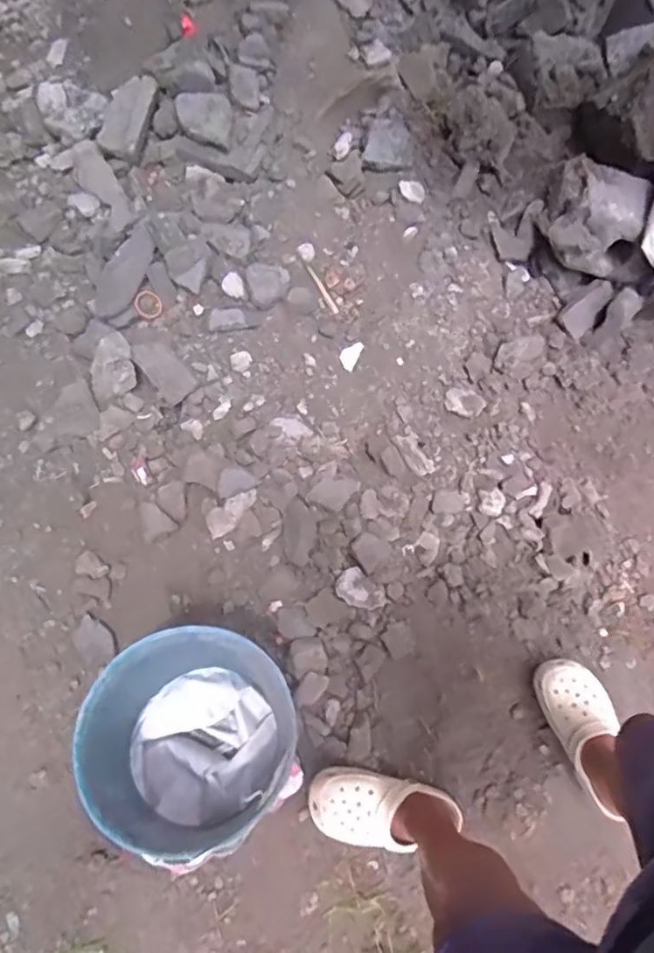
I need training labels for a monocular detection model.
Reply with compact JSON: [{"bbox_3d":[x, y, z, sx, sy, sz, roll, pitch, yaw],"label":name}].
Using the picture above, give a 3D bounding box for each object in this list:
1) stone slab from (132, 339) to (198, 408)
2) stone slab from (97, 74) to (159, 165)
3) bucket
[{"bbox_3d":[-0.346,-0.229,1.263,0.078,0.008,0.141,-38,105,-11],"label":"stone slab"},{"bbox_3d":[-0.486,-0.883,1.447,0.101,0.028,0.221,12,74,-1],"label":"stone slab"},{"bbox_3d":[-0.214,0.421,0.969,0.321,0.289,0.296,1,74,-4],"label":"bucket"}]

